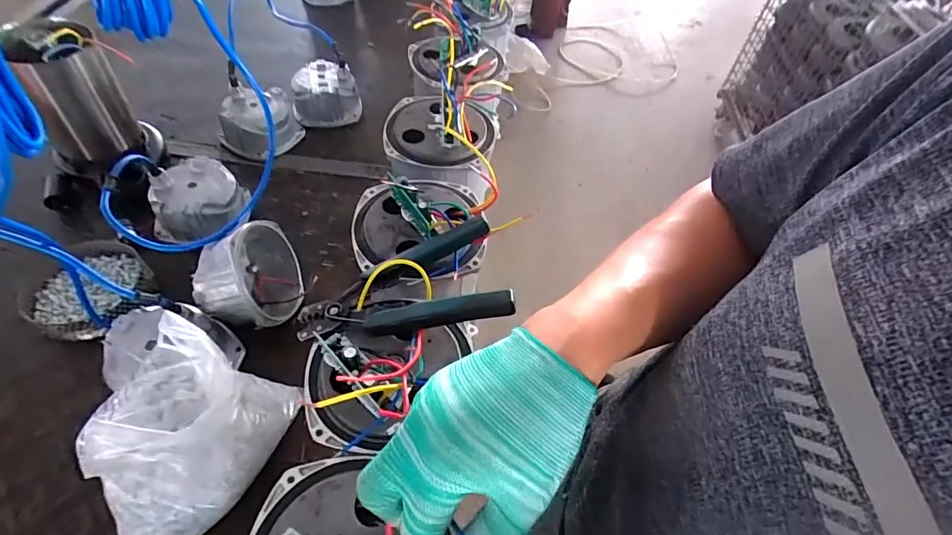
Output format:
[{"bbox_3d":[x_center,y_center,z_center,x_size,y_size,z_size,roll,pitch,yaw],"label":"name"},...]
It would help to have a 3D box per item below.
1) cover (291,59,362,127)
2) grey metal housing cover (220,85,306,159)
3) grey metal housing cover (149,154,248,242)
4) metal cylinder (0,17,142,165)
[{"bbox_3d":[-0.293,-0.338,0.914,0.127,0.072,0.107,-11,54,-13],"label":"cover"},{"bbox_3d":[-0.395,-0.261,0.850,0.121,0.075,0.115,24,54,12],"label":"grey metal housing cover"},{"bbox_3d":[-0.421,-0.100,0.721,0.112,0.075,0.124,10,52,3],"label":"grey metal housing cover"},{"bbox_3d":[-0.615,-0.265,0.708,0.102,0.184,0.124,35,57,20],"label":"metal cylinder"}]

